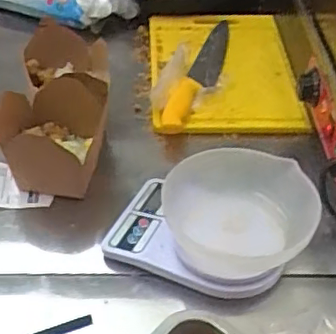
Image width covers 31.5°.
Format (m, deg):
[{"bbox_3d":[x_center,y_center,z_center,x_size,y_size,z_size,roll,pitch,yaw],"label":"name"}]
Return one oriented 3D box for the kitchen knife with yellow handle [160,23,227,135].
[{"bbox_3d":[0.063,-0.159,0.955,0.058,0.029,0.313,16,45,15],"label":"kitchen knife with yellow handle"}]

